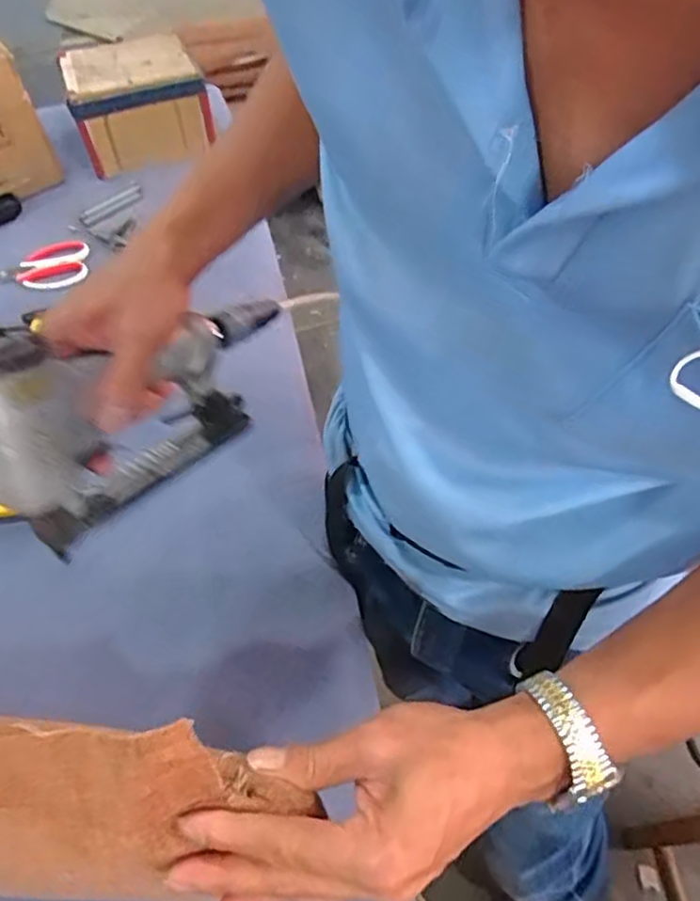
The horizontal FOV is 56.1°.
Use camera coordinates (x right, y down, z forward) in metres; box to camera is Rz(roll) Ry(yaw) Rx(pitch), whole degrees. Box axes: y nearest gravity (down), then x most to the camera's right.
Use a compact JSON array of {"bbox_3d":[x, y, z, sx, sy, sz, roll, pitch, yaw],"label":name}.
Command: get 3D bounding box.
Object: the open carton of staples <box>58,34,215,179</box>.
[{"bbox_3d":[-0.343,-0.567,1.080,0.205,0.136,0.189,-18,50,-9],"label":"open carton of staples"}]

